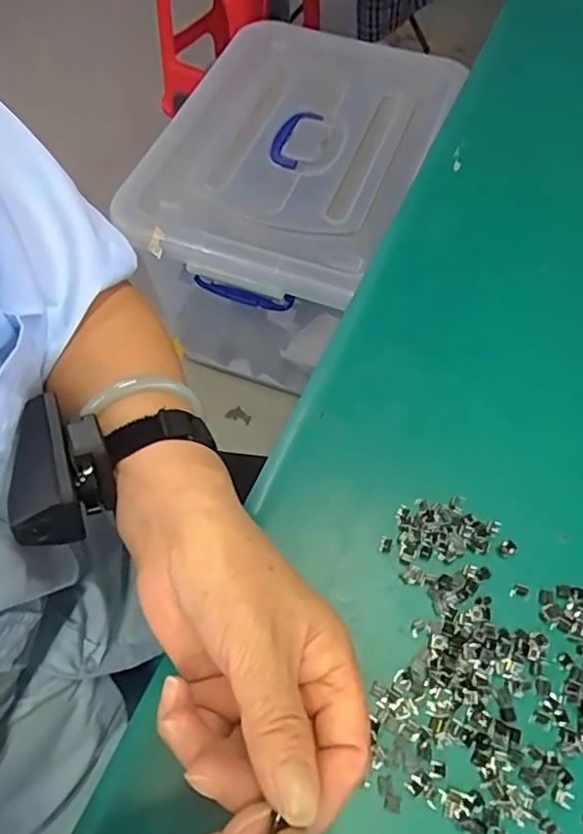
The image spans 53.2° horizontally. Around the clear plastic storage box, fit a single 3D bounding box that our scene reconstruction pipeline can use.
[{"bbox_3d":[0.001,-0.420,1.163,0.451,0.351,0.644,22,63,11],"label":"clear plastic storage box"}]

